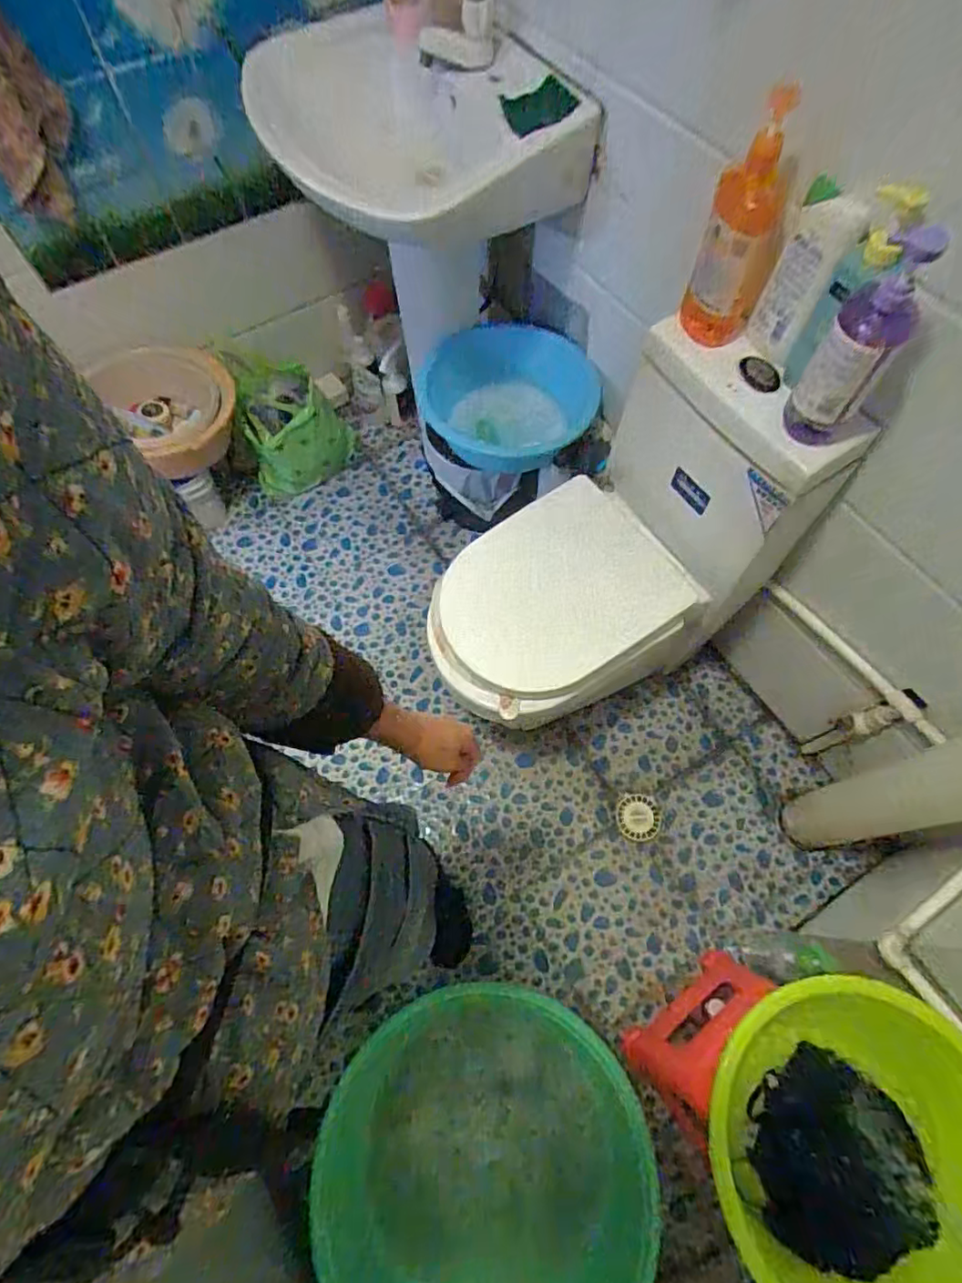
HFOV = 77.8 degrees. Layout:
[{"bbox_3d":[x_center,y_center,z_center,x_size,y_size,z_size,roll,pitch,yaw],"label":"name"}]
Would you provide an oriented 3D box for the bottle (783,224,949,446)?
[{"bbox_3d":[0.449,-0.347,0.715,0.076,0.267,0.085,33,71,14],"label":"bottle"}]

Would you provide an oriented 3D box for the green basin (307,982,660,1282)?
[{"bbox_3d":[-0.001,0.901,1.014,0.557,0.148,0.508,0,66,1],"label":"green basin"}]

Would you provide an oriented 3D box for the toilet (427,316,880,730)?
[{"bbox_3d":[0.199,-0.091,1.150,0.611,0.740,0.362,-36,70,-14],"label":"toilet"}]

